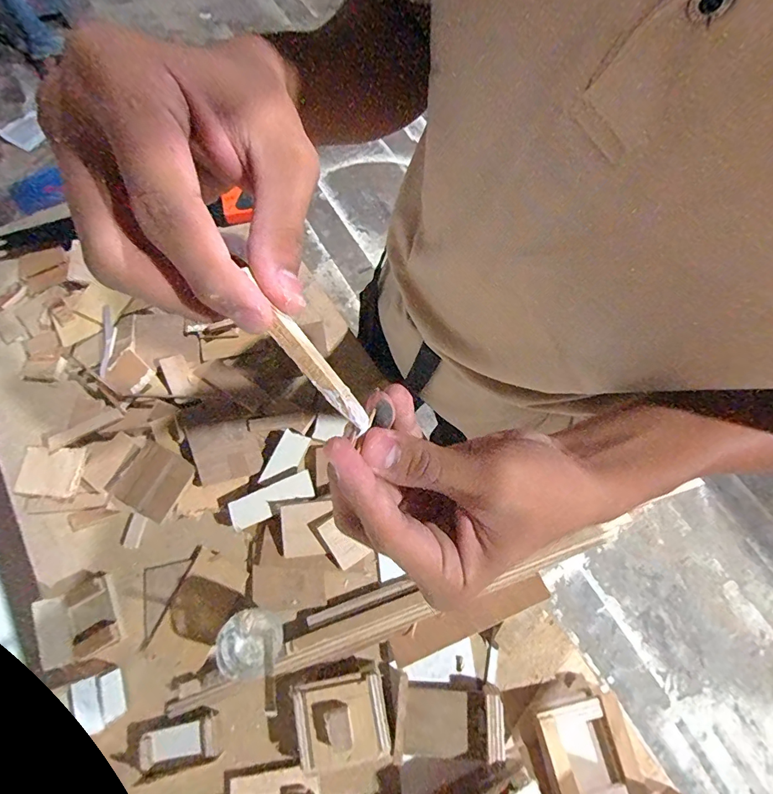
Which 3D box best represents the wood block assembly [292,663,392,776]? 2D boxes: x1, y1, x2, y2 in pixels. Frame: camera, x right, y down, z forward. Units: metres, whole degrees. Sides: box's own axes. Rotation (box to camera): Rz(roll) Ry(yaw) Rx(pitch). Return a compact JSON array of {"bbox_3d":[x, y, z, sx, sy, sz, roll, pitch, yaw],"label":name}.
[{"bbox_3d":[-0.049,0.354,0.468,0.095,0.039,0.081,-12,70,-6],"label":"wood block assembly"}]

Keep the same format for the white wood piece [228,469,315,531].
[{"bbox_3d":[-0.149,0.135,0.559,0.107,0.017,0.036,-24,71,-11],"label":"white wood piece"}]

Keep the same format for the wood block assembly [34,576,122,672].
[{"bbox_3d":[-0.368,0.267,0.508,0.072,0.042,0.087,-24,71,-11],"label":"wood block assembly"}]

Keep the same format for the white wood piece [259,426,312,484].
[{"bbox_3d":[-0.140,0.084,0.586,0.038,0.008,0.080,26,69,8],"label":"white wood piece"}]

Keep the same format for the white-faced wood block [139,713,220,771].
[{"bbox_3d":[-0.229,0.385,0.471,0.081,0.019,0.037,-13,69,-8],"label":"white-faced wood block"}]

